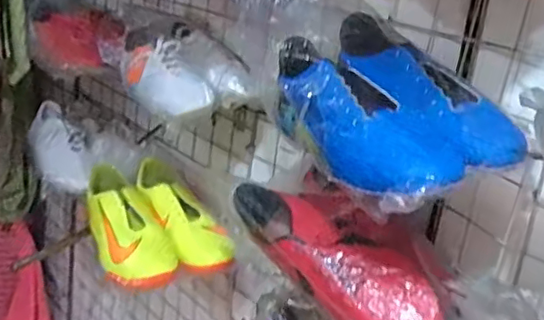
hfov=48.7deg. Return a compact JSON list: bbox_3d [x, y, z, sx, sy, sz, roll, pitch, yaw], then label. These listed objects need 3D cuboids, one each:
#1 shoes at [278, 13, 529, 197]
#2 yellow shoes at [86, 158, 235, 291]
[{"bbox_3d":[0.115,-0.055,0.556,0.141,0.111,0.224,-2,20,-24],"label":"shoes"},{"bbox_3d":[-0.183,0.088,0.912,0.164,0.077,0.255,-5,22,-31],"label":"yellow shoes"}]

